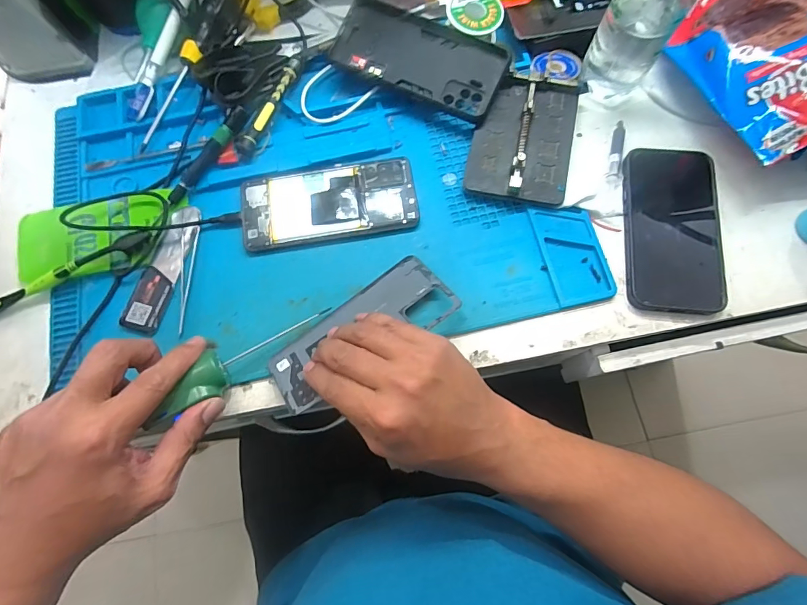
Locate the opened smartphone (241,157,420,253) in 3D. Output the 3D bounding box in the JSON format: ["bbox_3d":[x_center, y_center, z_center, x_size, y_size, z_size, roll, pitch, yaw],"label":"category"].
[{"bbox_3d":[-0.068,-0.091,0.372,0.156,0.006,0.072,-10,74,0],"label":"opened smartphone"}]

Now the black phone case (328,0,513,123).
[{"bbox_3d":[0.015,-0.236,0.389,0.164,0.011,0.077,25,81,6],"label":"black phone case"}]

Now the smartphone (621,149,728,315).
[{"bbox_3d":[0.230,-0.064,0.349,0.075,0.010,0.146,4,74,4],"label":"smartphone"}]

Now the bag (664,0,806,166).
[{"bbox_3d":[0.323,-0.224,0.351,0.134,0.066,0.188,-21,77,-3],"label":"bag"}]

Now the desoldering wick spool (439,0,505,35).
[{"bbox_3d":[0.066,-0.280,0.392,0.052,0.014,0.061,-10,74,0],"label":"desoldering wick spool"}]

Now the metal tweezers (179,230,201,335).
[{"bbox_3d":[-0.193,-0.021,0.358,0.015,0.006,0.097,1,74,3],"label":"metal tweezers"}]

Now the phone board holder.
[{"bbox_3d":[0.111,-0.153,0.371,0.088,0.016,0.125,12,75,6],"label":"phone board holder"}]

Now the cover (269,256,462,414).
[{"bbox_3d":[-0.034,0.023,0.333,0.154,0.009,0.070,-37,55,-12],"label":"cover"}]

